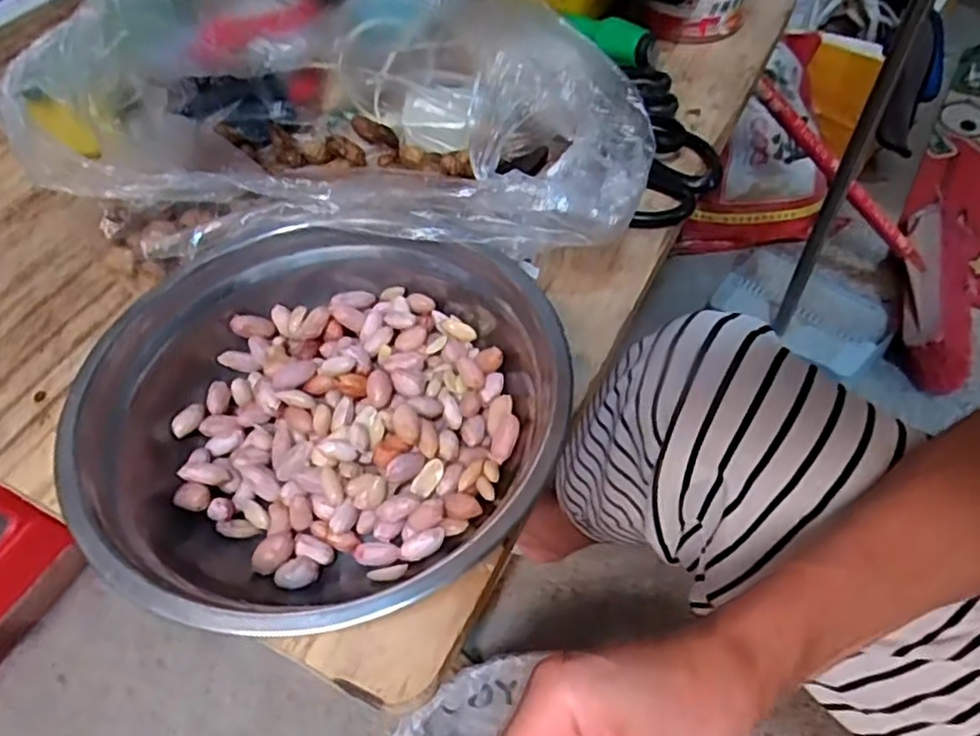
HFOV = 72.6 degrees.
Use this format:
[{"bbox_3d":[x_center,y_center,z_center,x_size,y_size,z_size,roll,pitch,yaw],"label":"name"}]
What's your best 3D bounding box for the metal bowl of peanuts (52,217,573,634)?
[{"bbox_3d":[-0.070,0.019,0.292,0.196,0.053,0.192,-3,52,3],"label":"metal bowl of peanuts"}]

